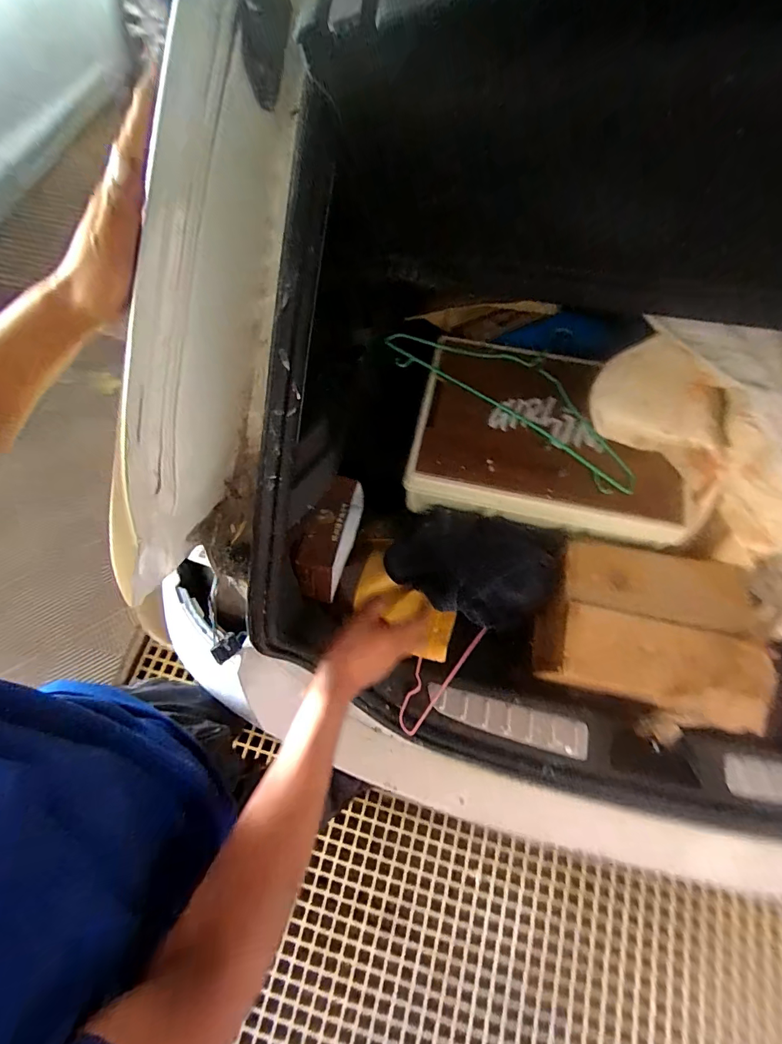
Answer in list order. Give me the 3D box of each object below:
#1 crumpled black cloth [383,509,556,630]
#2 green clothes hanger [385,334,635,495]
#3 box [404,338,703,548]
[{"bbox_3d":[0.120,0.070,0.705,0.251,0.088,0.156,14,69,8],"label":"crumpled black cloth"},{"bbox_3d":[0.197,-0.202,0.679,0.439,0.040,0.136,36,74,15],"label":"green clothes hanger"},{"bbox_3d":[0.247,-0.140,0.699,0.395,0.083,0.275,12,69,7],"label":"box"}]

